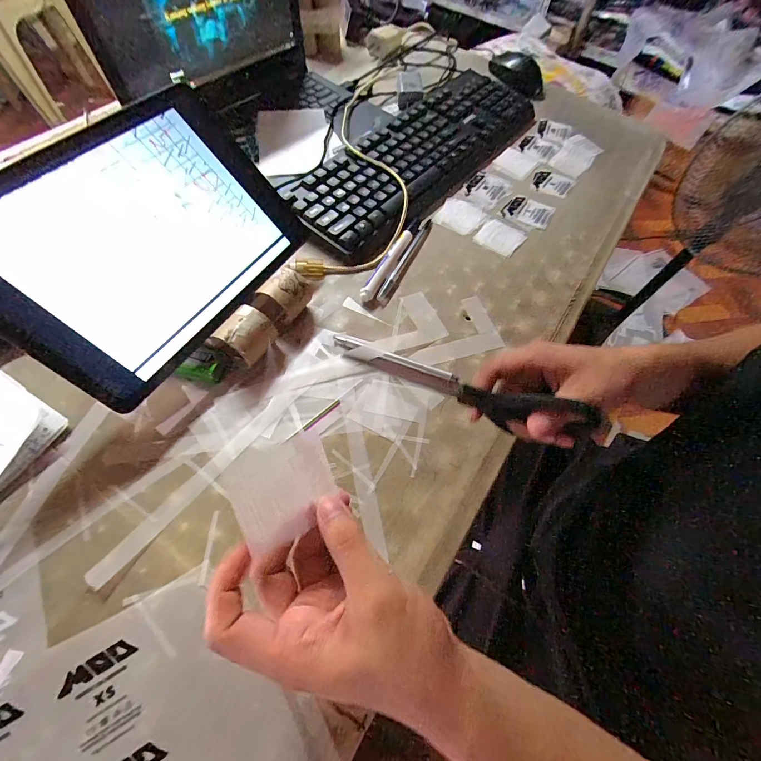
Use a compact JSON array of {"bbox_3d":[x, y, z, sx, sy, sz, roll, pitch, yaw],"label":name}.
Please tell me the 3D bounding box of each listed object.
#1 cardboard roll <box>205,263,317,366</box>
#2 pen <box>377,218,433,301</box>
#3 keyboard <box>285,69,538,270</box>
[{"bbox_3d":[-0.109,-0.060,0.337,0.043,0.045,0.108,27,64,11],"label":"cardboard roll"},{"bbox_3d":[0.033,-0.146,0.410,0.012,0.007,0.144,24,64,9],"label":"pen"},{"bbox_3d":[0.060,-0.321,0.485,0.148,0.031,0.430,37,66,15],"label":"keyboard"}]

